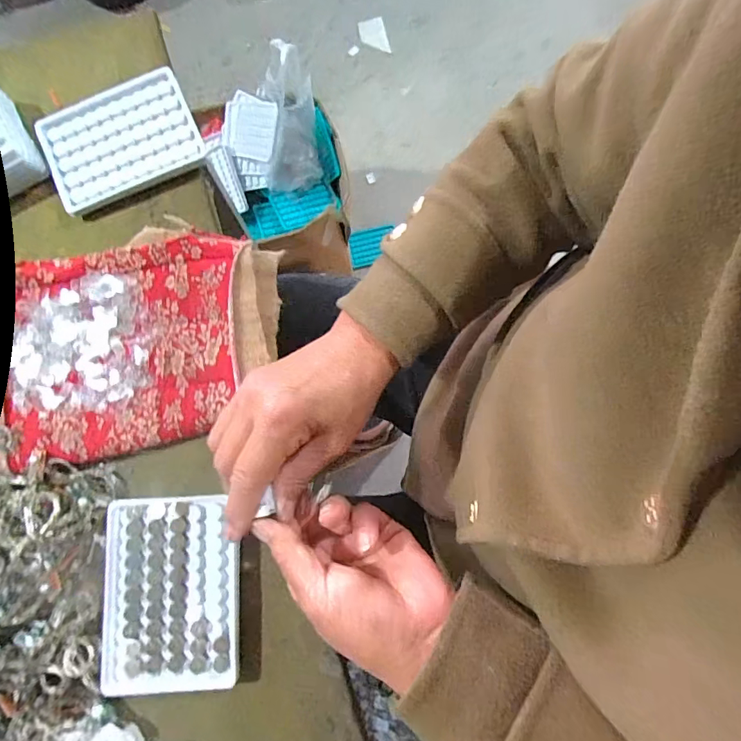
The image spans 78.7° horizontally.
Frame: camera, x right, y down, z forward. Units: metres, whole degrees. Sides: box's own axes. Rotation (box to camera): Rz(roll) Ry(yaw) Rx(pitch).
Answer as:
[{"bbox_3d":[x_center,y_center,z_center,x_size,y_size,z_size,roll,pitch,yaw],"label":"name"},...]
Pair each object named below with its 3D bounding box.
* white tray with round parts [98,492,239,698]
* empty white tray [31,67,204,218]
[{"bbox_3d":[-0.144,0.158,0.325,0.096,0.011,0.127,-2,79,-1],"label":"white tray with round parts"},{"bbox_3d":[-0.220,-0.204,0.395,0.129,0.010,0.102,-23,80,-5],"label":"empty white tray"}]

